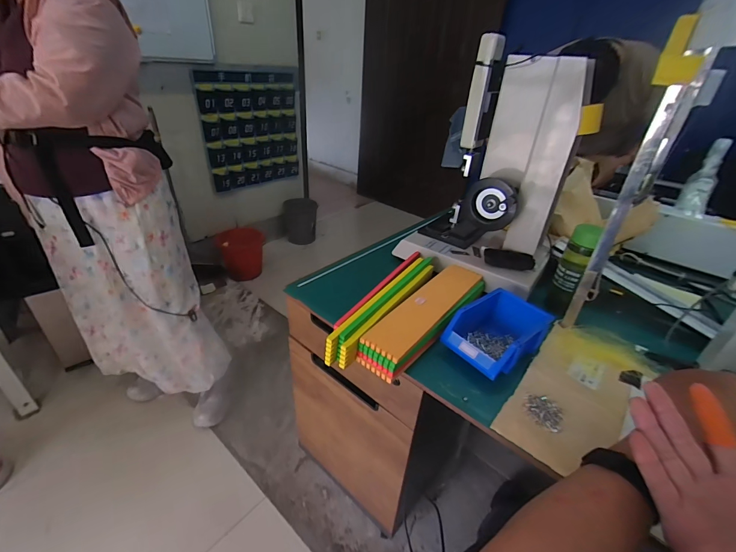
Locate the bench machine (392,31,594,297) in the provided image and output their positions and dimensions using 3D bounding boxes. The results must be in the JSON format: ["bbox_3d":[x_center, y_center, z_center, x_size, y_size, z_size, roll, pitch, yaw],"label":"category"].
[{"bbox_3d":[0.280,-0.233,0.781,0.343,0.442,0.213,19,35,21],"label":"bench machine"}]

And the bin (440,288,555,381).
[{"bbox_3d":[0.242,0.108,0.674,0.182,0.077,0.144,-22,41,-35],"label":"bin"}]

